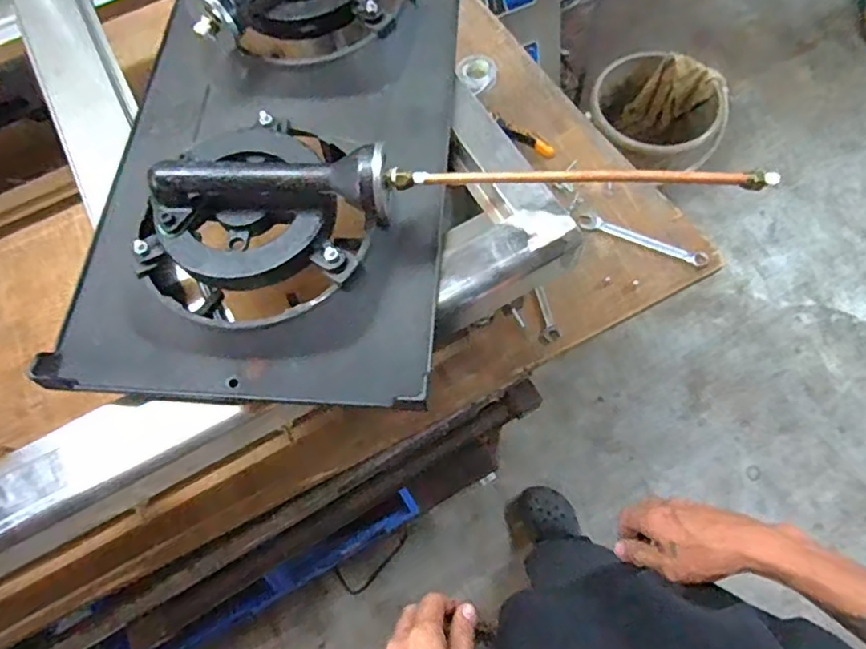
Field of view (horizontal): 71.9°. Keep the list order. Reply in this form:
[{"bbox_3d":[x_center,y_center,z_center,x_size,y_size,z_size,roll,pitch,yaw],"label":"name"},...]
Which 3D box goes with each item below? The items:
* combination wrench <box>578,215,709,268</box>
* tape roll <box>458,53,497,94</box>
[{"bbox_3d":[0.288,-0.118,0.821,0.175,0.016,0.028,21,69,12],"label":"combination wrench"},{"bbox_3d":[0.073,-0.403,0.953,0.066,0.017,0.067,-1,66,3],"label":"tape roll"}]

